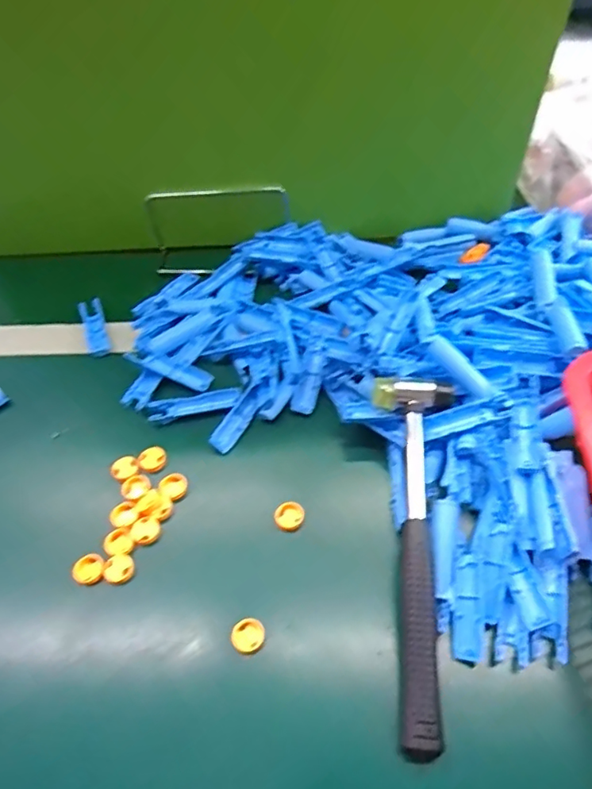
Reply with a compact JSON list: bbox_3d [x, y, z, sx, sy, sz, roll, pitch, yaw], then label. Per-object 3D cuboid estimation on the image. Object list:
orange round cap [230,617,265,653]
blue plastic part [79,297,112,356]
[{"bbox_3d":[-0.032,0.158,0.352,0.021,0.006,0.019,-35,57,-19],"label":"orange round cap"},{"bbox_3d":[-0.200,-0.065,0.531,0.021,0.015,0.084,-21,53,-10],"label":"blue plastic part"}]

